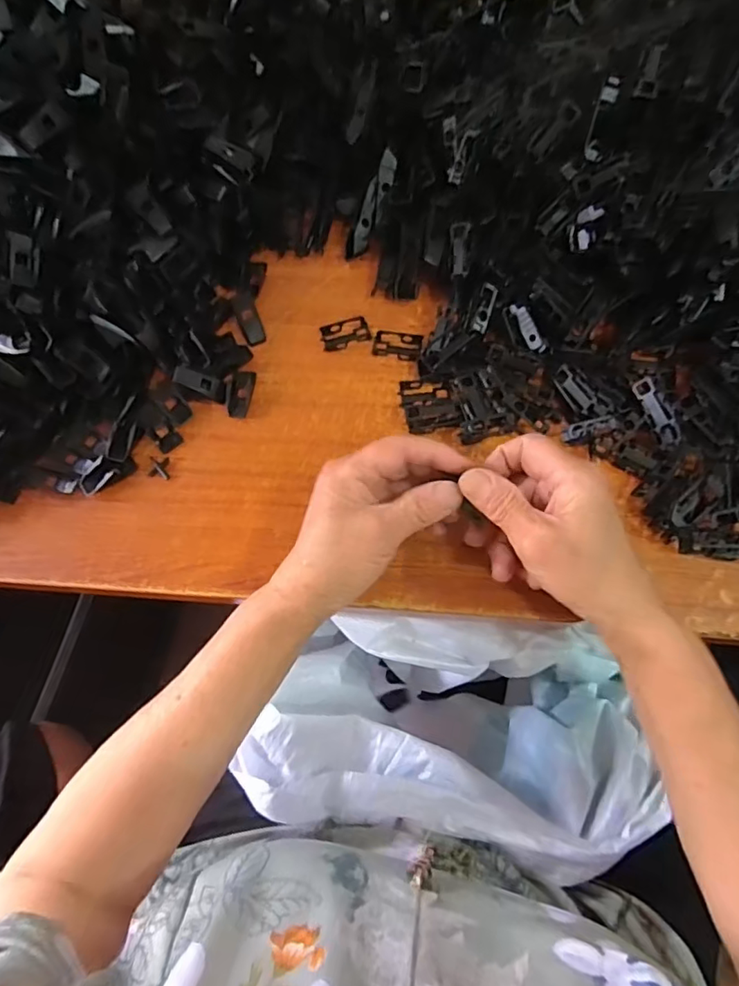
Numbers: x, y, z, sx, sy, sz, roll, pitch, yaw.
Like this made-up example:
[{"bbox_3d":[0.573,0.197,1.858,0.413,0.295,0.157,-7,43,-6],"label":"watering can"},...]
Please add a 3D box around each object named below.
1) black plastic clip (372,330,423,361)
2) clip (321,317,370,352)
[{"bbox_3d":[0.022,-0.117,0.440,0.038,0.005,0.023,13,72,5],"label":"black plastic clip"},{"bbox_3d":[-0.019,-0.128,0.446,0.038,0.007,0.023,-19,72,-5],"label":"clip"}]

